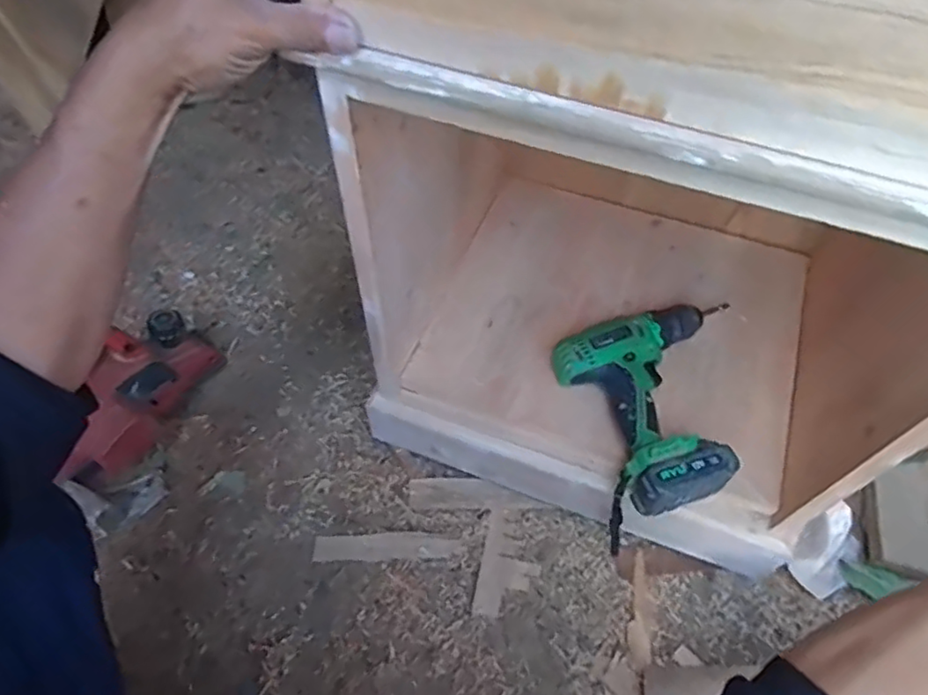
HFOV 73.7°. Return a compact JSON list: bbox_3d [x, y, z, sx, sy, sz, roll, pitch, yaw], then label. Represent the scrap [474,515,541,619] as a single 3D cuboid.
[{"bbox_3d":[0.052,0.256,0.714,0.064,0.006,0.111,13,58,4],"label":"scrap"}]

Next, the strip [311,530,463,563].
[{"bbox_3d":[-0.090,0.233,0.724,0.164,0.013,0.035,0,59,-4],"label":"strip"}]

